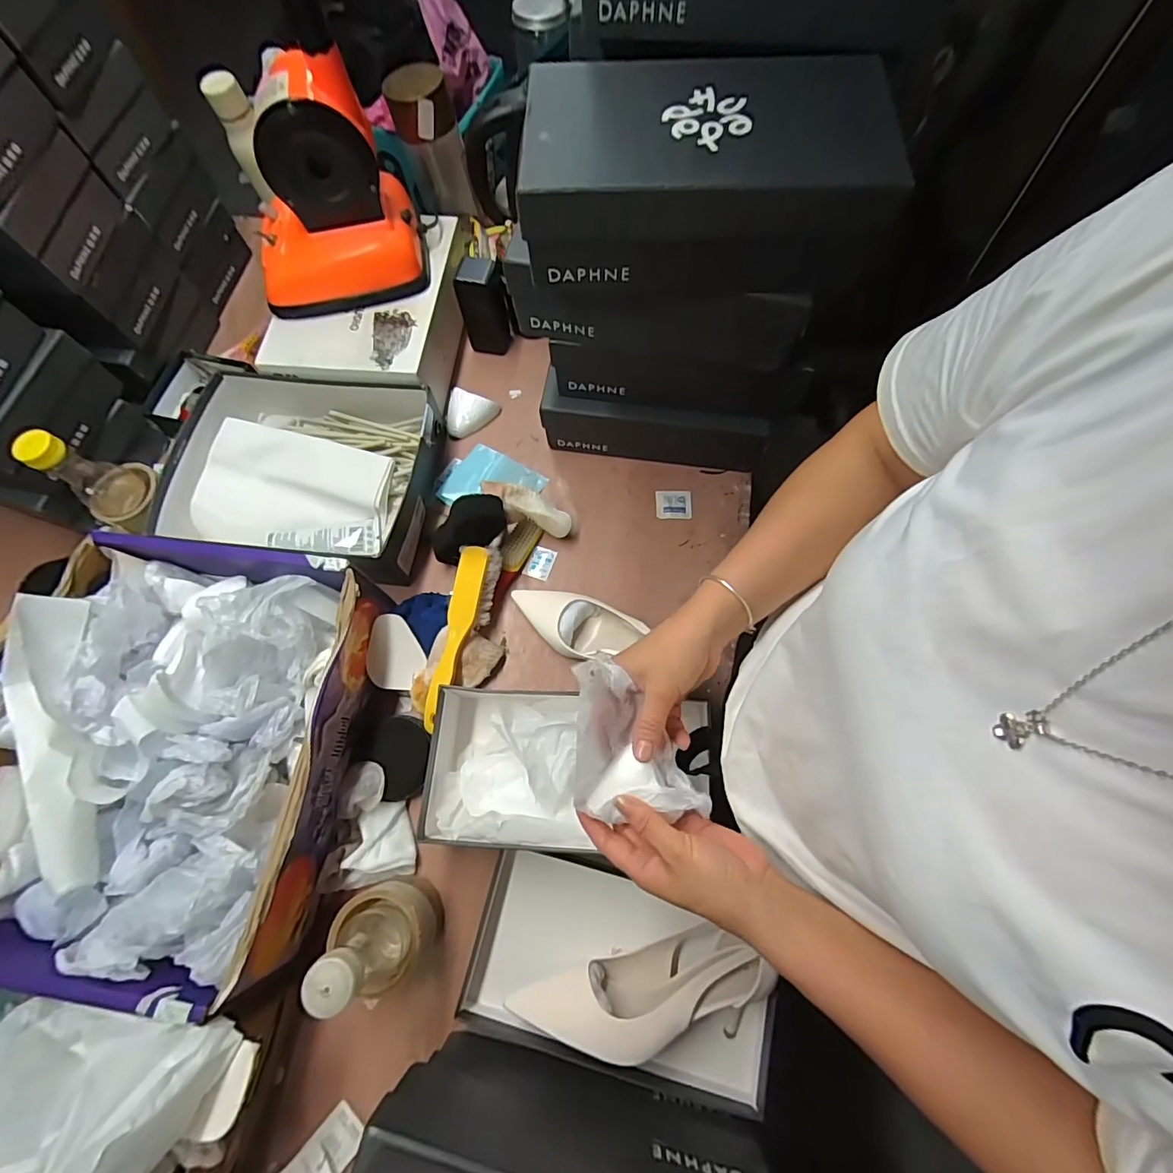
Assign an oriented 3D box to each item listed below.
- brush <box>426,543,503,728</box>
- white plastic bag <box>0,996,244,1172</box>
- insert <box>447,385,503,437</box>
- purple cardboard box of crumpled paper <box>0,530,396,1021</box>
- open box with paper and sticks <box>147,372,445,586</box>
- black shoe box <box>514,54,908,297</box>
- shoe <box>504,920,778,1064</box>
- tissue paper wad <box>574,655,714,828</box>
[{"bbox_3d":[-0.158,0.056,0.619,0.054,0.034,0.221,14,72,6],"label":"brush"},{"bbox_3d":[-0.400,0.420,0.364,0.207,0.081,0.170,5,71,3],"label":"white plastic bag"},{"bbox_3d":[-0.173,-0.256,0.755,0.069,0.034,0.067,12,71,5],"label":"insert"},{"bbox_3d":[-0.422,0.158,0.518,0.320,0.135,0.403,6,71,3],"label":"purple cardboard box of crumpled paper"},{"bbox_3d":[-0.383,-0.144,0.693,0.327,0.088,0.261,6,71,3],"label":"open box with paper and sticks"},{"bbox_3d":[0.098,-0.359,0.446,0.287,0.093,0.169,3,71,2],"label":"black shoe box"},{"bbox_3d":[0.053,0.401,0.497,0.246,0.068,0.070,-12,71,-3],"label":"shoe"},{"bbox_3d":[0.040,0.116,0.400,0.097,0.062,0.115,0,71,1],"label":"tissue paper wad"}]

